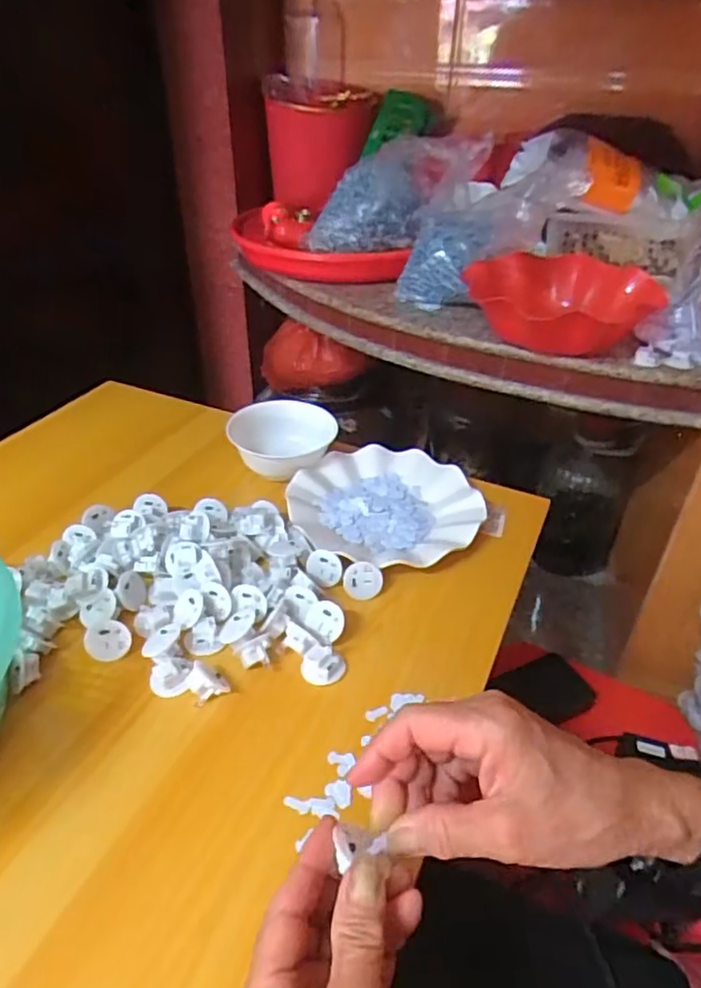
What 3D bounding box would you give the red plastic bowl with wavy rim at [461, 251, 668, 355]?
[{"bbox_3d":[0.257,-0.236,0.775,0.223,0.065,0.203,6,37,6],"label":"red plastic bowl with wavy rim"}]

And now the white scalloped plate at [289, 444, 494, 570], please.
[{"bbox_3d":[0.033,0.011,0.626,0.181,0.019,0.175,1,37,-1],"label":"white scalloped plate"}]

